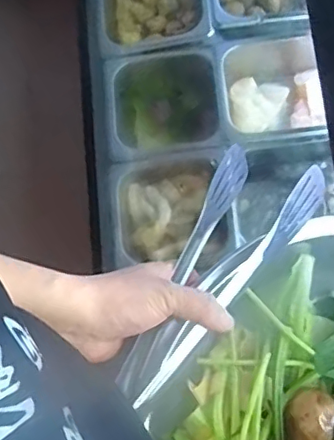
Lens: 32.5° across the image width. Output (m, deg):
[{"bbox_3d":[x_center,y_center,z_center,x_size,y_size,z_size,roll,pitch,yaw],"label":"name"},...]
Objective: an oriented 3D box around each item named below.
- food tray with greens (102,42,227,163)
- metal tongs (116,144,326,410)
[{"bbox_3d":[-0.008,-0.167,0.903,0.185,0.106,0.167,-5,78,0],"label":"food tray with greens"},{"bbox_3d":[0.032,0.041,0.443,0.082,0.063,0.216,34,72,7],"label":"metal tongs"}]

